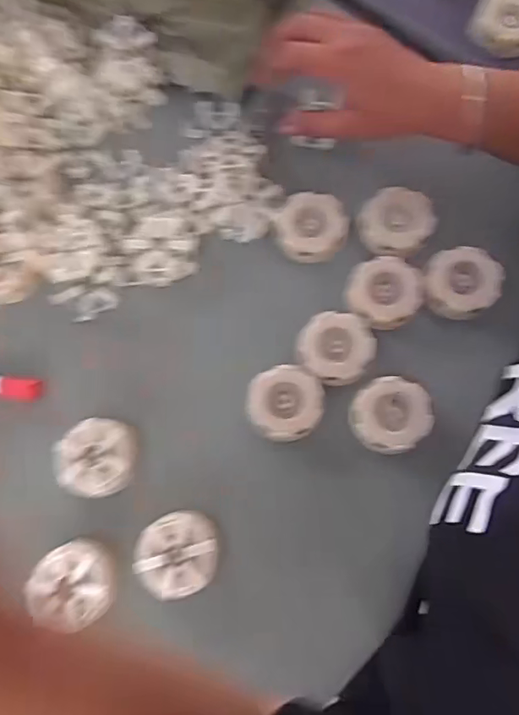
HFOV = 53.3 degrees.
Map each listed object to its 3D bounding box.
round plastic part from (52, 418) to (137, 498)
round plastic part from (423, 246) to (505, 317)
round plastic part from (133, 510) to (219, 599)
[{"bbox_3d":[-0.139,0.086,0.444,0.065,0.027,0.063,0,76,1],"label":"round plastic part"},{"bbox_3d":[0.179,-0.068,0.458,0.063,0.021,0.059,0,76,1],"label":"round plastic part"},{"bbox_3d":[-0.066,0.161,0.428,0.067,0.035,0.061,0,76,1],"label":"round plastic part"}]

